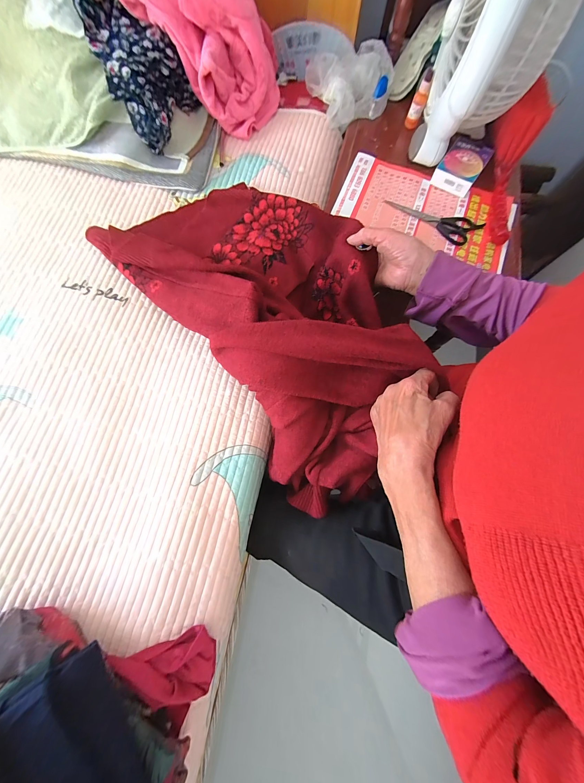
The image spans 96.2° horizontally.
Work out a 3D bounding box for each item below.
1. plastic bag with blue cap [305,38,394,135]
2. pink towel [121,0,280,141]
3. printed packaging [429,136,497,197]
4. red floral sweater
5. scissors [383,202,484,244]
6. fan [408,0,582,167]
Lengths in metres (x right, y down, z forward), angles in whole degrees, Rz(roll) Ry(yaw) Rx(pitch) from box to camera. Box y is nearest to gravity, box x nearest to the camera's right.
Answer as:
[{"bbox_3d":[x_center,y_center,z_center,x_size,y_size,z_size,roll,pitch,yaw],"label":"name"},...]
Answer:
[{"bbox_3d":[0.117,-0.591,0.500,0.143,0.062,0.133,-19,75,-6],"label":"plastic bag with blue cap"},{"bbox_3d":[-0.132,-0.628,0.421,0.206,0.214,0.213,27,76,6],"label":"pink towel"},{"bbox_3d":[0.304,-0.402,0.463,0.065,0.029,0.109,34,77,8],"label":"printed packaging"},{"bbox_3d":[-0.028,-0.139,0.371,0.290,0.125,0.503,-37,78,-10],"label":"red floral sweater"},{"bbox_3d":[0.238,-0.298,0.444,0.158,0.006,0.058,33,77,8],"label":"scissors"},{"bbox_3d":[0.286,-0.494,0.357,0.144,0.278,0.159,24,75,6],"label":"fan"}]

